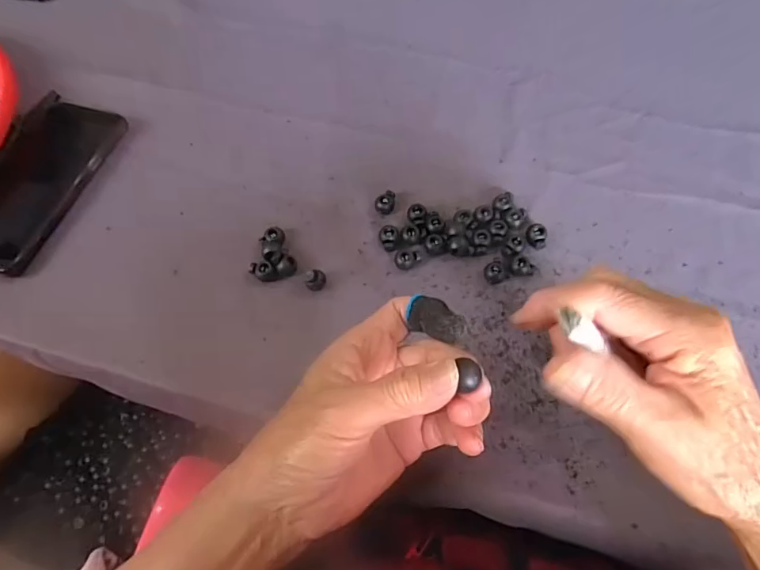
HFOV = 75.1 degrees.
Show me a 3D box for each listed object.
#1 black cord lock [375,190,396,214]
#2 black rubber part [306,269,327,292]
[{"bbox_3d":[0.004,-0.067,0.398,0.015,0.009,0.021,5,62,2],"label":"black cord lock"},{"bbox_3d":[-0.046,-0.003,0.361,0.012,0.017,0.012,7,62,3],"label":"black rubber part"}]

